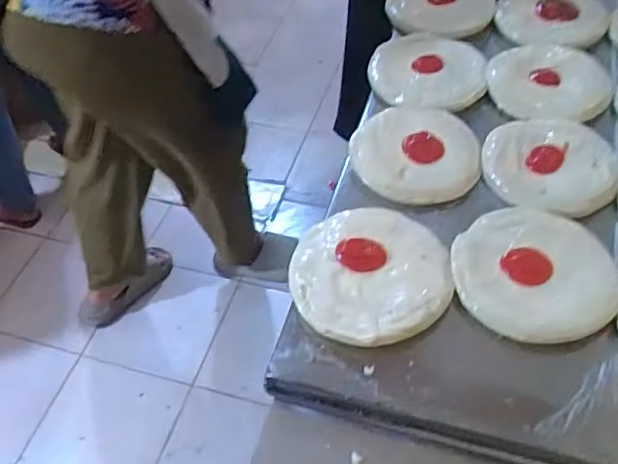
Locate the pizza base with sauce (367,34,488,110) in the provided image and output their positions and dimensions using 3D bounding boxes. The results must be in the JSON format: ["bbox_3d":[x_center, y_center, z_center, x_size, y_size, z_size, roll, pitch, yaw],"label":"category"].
[{"bbox_3d":[0.154,-0.211,0.768,0.150,0.023,0.151,5,50,10],"label":"pizza base with sauce"}]

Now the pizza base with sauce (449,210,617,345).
[{"bbox_3d":[0.216,0.038,0.560,0.154,0.015,0.142,-5,49,2],"label":"pizza base with sauce"}]

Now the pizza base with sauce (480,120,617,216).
[{"bbox_3d":[0.270,-0.073,0.648,0.151,0.016,0.133,-6,49,1],"label":"pizza base with sauce"}]

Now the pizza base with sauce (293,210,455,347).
[{"bbox_3d":[0.059,0.037,0.563,0.149,0.017,0.150,0,50,6],"label":"pizza base with sauce"}]

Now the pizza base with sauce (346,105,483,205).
[{"bbox_3d":[0.122,-0.090,0.672,0.137,0.025,0.139,-3,49,3],"label":"pizza base with sauce"}]

